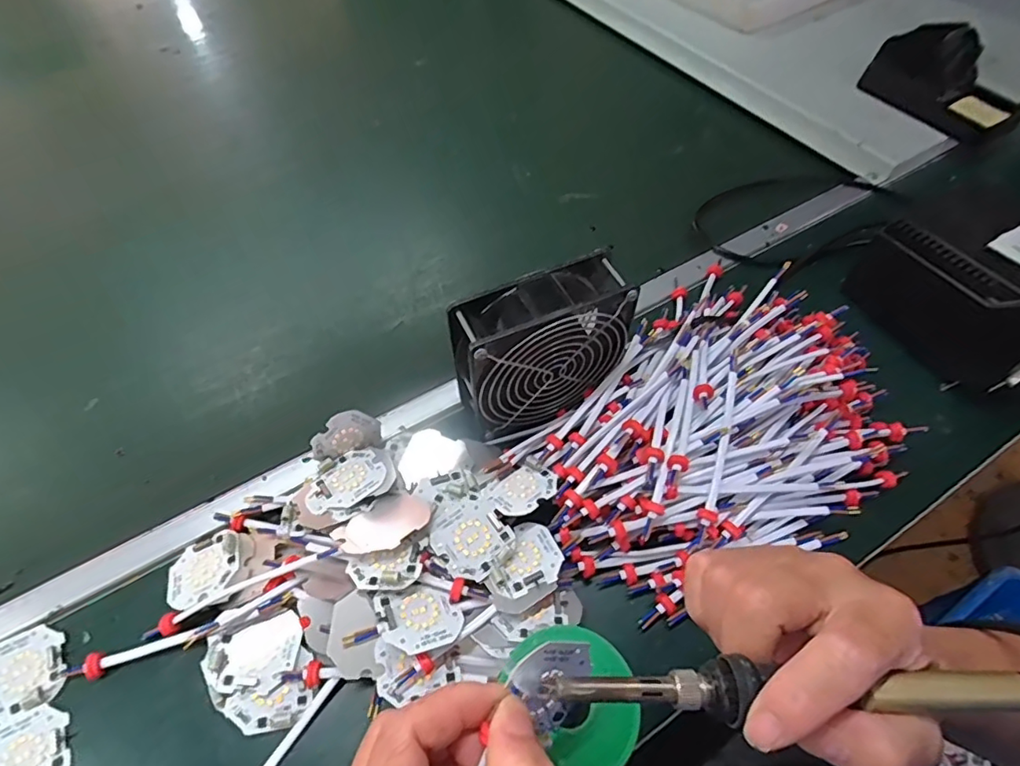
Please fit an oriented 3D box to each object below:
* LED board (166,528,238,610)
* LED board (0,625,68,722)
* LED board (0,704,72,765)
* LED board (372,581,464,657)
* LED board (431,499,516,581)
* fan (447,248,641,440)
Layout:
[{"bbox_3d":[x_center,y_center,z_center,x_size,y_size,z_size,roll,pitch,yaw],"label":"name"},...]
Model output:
[{"bbox_3d":[-0.200,0.120,0.357,0.047,0.005,0.043,-20,58,-11],"label":"LED board"},{"bbox_3d":[-0.295,0.174,0.330,0.046,0.004,0.047,-23,59,-14],"label":"LED board"},{"bbox_3d":[-0.274,0.211,0.308,0.047,0.004,0.047,-19,58,-11],"label":"LED board"},{"bbox_3d":[-0.052,0.137,0.322,0.045,0.004,0.041,-8,46,-27],"label":"LED board"},{"bbox_3d":[-0.024,0.098,0.350,0.046,0.006,0.043,-34,62,-20],"label":"LED board"},{"bbox_3d":[0.022,-0.026,0.381,0.133,0.098,0.050,-24,59,-14],"label":"fan"}]

